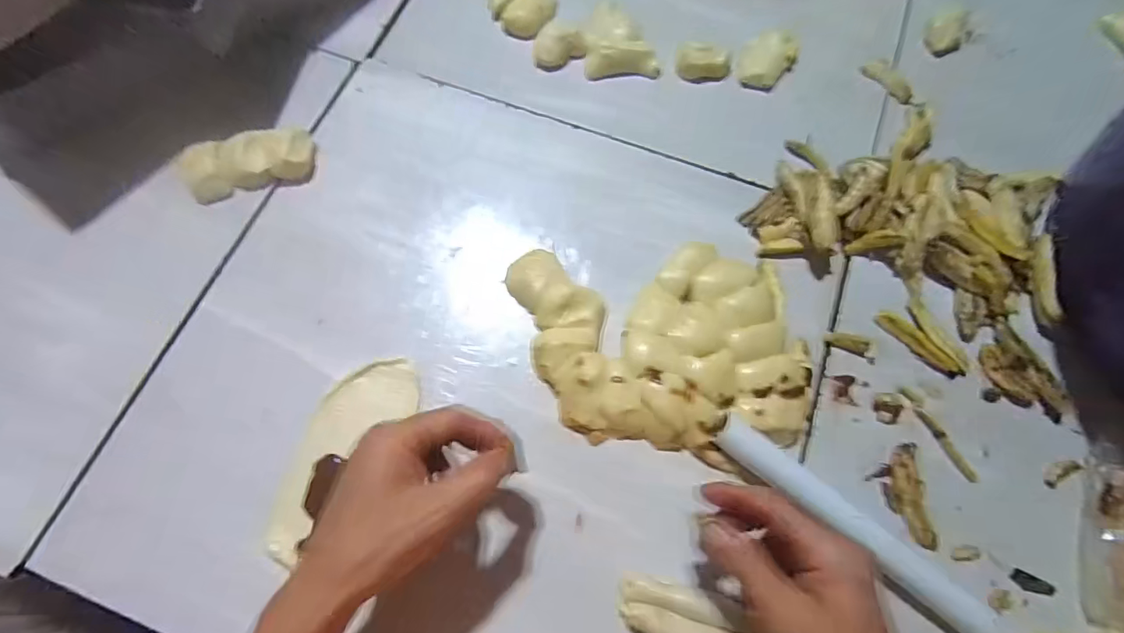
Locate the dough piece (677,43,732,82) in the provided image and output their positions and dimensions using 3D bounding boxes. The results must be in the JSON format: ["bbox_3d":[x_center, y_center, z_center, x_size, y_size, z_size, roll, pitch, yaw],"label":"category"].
[{"bbox_3d":[0.140,-0.250,0.492,0.054,0.032,0.026,7,73,2],"label":"dough piece"}]

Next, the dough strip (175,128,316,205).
[{"bbox_3d":[-0.279,-0.135,0.445,0.110,0.021,0.053,-17,74,-5],"label":"dough strip"}]

